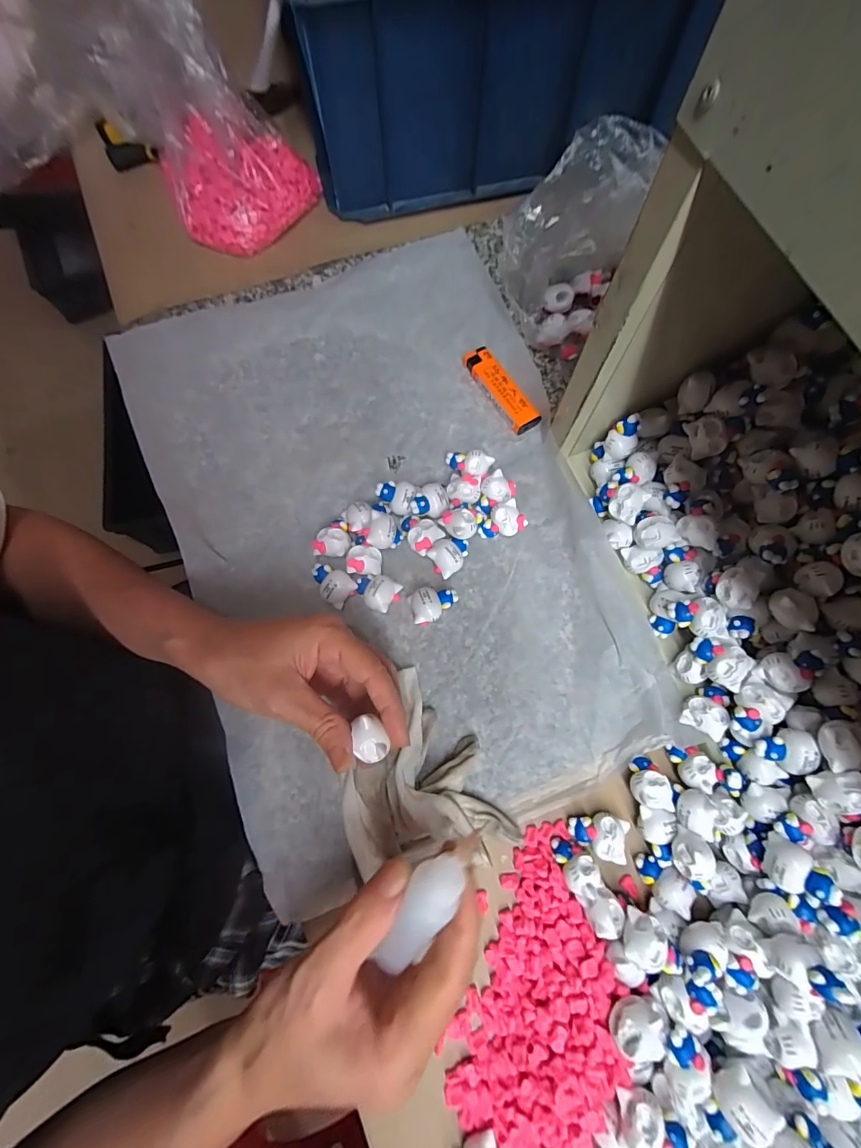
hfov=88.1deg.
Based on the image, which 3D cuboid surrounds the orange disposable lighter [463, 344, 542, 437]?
[{"bbox_3d":[0.057,-0.153,0.369,0.022,0.014,0.082,-33,78,-8],"label":"orange disposable lighter"}]

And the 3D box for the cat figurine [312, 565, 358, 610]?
[{"bbox_3d":[-0.073,0.008,0.326,0.034,0.015,0.024,31,77,8],"label":"cat figurine"}]

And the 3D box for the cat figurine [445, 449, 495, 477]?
[{"bbox_3d":[0.029,-0.086,0.347,0.035,0.018,0.018,18,76,5],"label":"cat figurine"}]

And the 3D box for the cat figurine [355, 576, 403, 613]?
[{"bbox_3d":[-0.039,0.014,0.326,0.031,0.021,0.024,28,77,7],"label":"cat figurine"}]

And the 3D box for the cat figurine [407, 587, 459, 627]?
[{"bbox_3d":[0.003,0.022,0.324,0.034,0.021,0.025,-18,76,-5],"label":"cat figurine"}]

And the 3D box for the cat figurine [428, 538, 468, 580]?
[{"bbox_3d":[0.014,-0.014,0.331,0.031,0.019,0.024,-43,79,-10],"label":"cat figurine"}]

